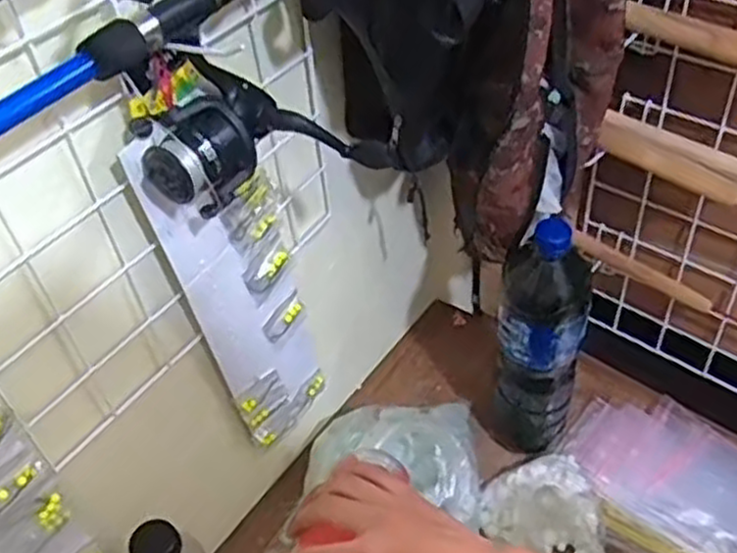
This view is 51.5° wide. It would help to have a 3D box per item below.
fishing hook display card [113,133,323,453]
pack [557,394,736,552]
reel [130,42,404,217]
[{"bbox_3d":[-0.100,0.018,0.640,0.015,0.390,0.094,33,62,30],"label":"fishing hook display card"},{"bbox_3d":[0.326,0.221,0.811,0.176,0.019,0.237,-36,52,-25],"label":"pack"},{"bbox_3d":[-0.070,-0.106,0.492,0.157,0.098,0.065,-19,47,-12],"label":"reel"}]

